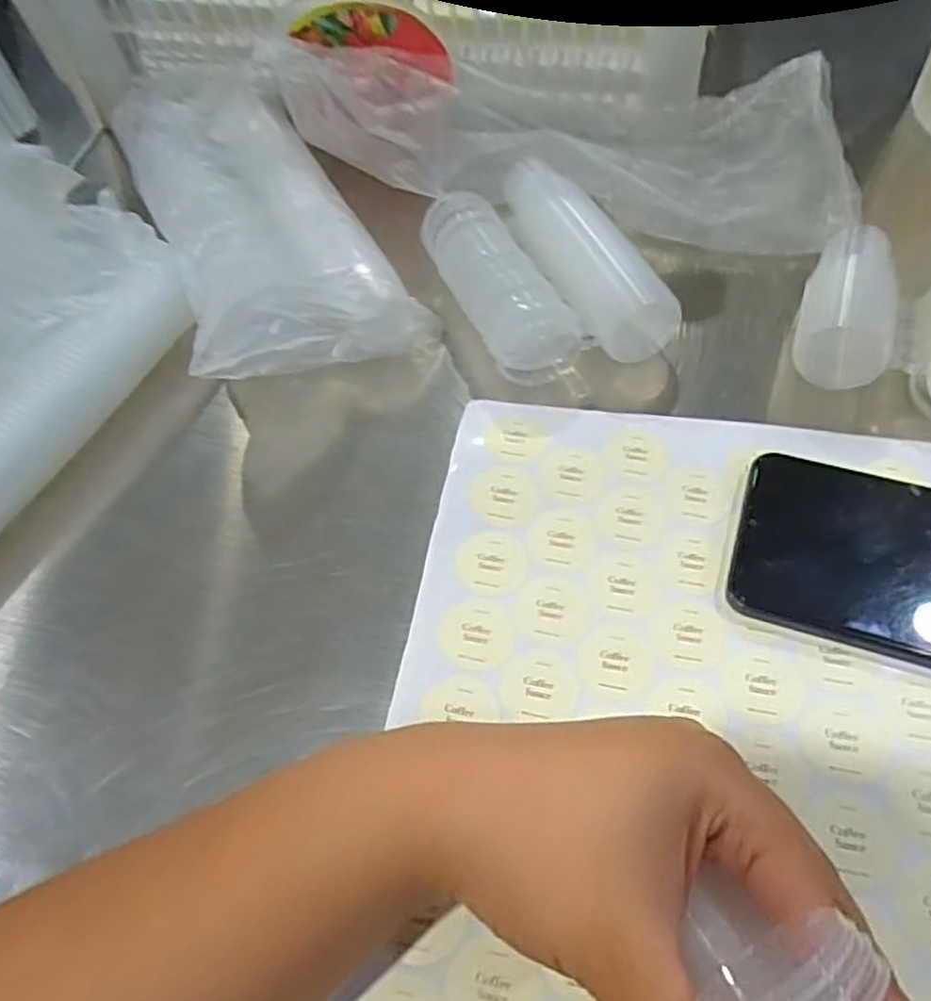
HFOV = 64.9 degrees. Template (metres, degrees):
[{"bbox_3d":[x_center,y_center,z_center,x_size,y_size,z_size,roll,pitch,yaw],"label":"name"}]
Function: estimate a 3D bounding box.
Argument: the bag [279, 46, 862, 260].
[{"bbox_3d":[0.054,-0.207,0.400,0.319,0.066,0.094,7,59,9],"label":"bag"}]

